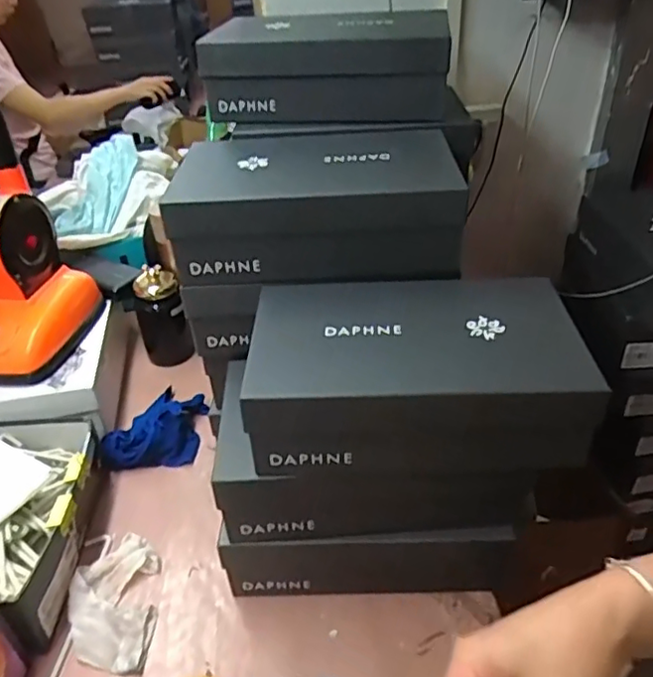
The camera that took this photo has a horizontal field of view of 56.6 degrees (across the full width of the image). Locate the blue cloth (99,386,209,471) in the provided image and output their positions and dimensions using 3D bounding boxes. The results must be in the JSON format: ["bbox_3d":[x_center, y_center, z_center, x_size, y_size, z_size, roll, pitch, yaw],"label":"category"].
[{"bbox_3d":[-0.237,0.120,0.860,0.119,0.045,0.164,0,37,3],"label":"blue cloth"}]

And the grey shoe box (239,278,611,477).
[{"bbox_3d":[0.081,0.033,0.581,0.284,0.105,0.176,0,37,4],"label":"grey shoe box"}]

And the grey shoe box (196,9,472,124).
[{"bbox_3d":[0.016,-0.347,0.769,0.300,0.093,0.178,5,37,10],"label":"grey shoe box"}]

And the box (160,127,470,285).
[{"bbox_3d":[-0.009,-0.152,0.675,0.292,0.101,0.183,-1,37,1],"label":"box"}]

